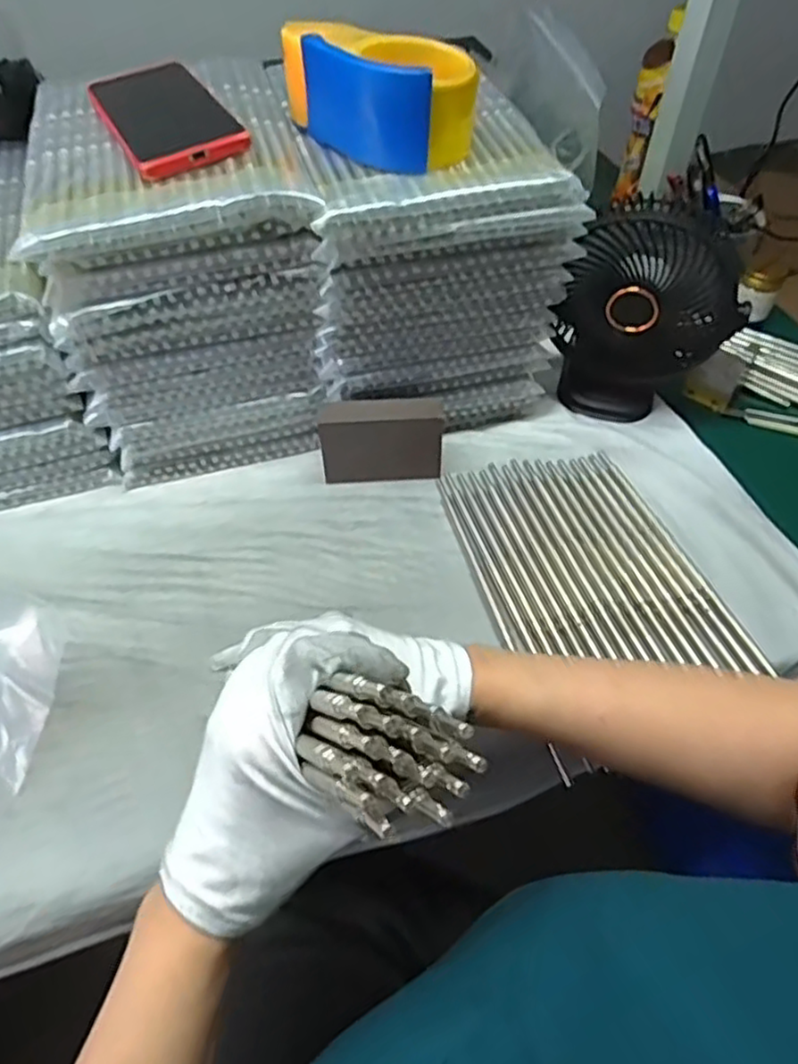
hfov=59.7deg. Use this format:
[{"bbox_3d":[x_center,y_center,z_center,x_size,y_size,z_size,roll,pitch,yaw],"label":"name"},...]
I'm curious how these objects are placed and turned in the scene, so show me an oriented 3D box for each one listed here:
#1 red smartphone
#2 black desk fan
[{"bbox_3d":[-0.167,-0.297,0.491,0.077,0.015,0.166,-22,54,-20],"label":"red smartphone"},{"bbox_3d":[0.202,-0.181,0.579,0.138,0.177,0.087,6,49,6],"label":"black desk fan"}]

